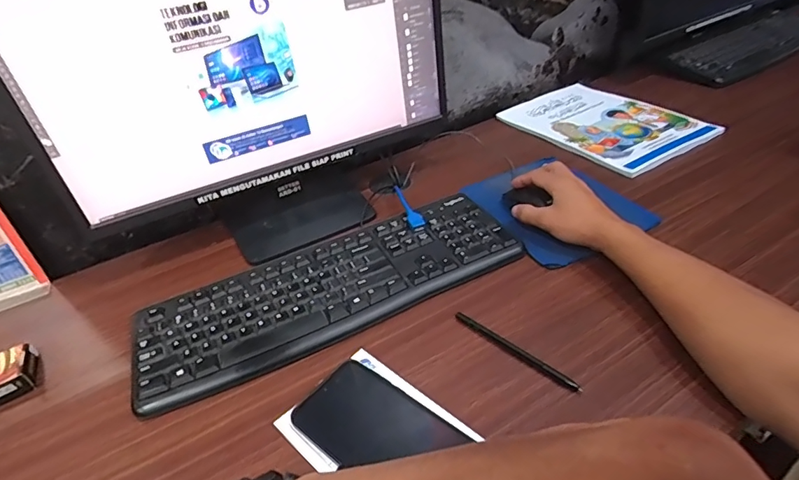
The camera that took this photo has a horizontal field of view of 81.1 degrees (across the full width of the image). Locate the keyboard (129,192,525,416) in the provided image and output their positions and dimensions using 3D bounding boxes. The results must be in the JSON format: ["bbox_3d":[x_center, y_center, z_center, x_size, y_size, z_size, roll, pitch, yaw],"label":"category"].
[{"bbox_3d":[-0.078,0.046,0.540,0.428,0.019,0.152,-21,42,-17],"label":"keyboard"}]

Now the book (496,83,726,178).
[{"bbox_3d":[0.346,-0.203,0.803,0.229,0.013,0.281,-24,43,-22],"label":"book"}]

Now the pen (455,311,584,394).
[{"bbox_3d":[0.109,0.104,0.447,0.138,0.010,0.009,27,50,37],"label":"pen"}]

